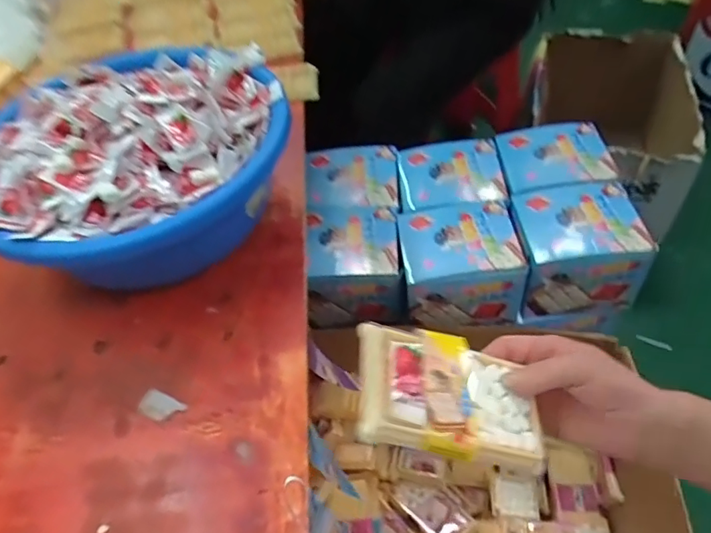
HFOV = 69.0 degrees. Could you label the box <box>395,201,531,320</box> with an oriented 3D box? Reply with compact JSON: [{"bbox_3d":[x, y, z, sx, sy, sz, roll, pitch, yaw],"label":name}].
[{"bbox_3d":[0.156,-0.007,0.794,0.178,0.108,0.149,-1,50,4],"label":"box"}]

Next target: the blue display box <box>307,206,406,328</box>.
[{"bbox_3d":[0.002,-0.004,0.806,0.145,0.106,0.150,0,50,6],"label":"blue display box"}]

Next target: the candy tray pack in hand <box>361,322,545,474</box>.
[{"bbox_3d":[0.065,0.086,0.348,0.132,0.012,0.084,15,53,-19],"label":"candy tray pack in hand"}]

